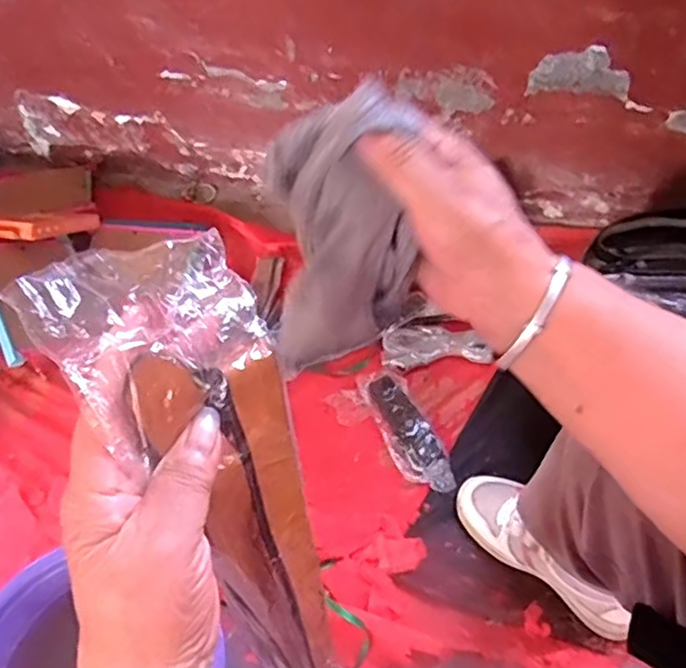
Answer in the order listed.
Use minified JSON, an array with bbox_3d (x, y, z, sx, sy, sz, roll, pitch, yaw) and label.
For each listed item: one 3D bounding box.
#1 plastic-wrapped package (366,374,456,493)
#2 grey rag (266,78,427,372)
[{"bbox_3d":[0.091,0.135,0.881,0.064,0.024,0.186,-20,56,-8],"label":"plastic-wrapped package"},{"bbox_3d":[0.001,-0.049,0.327,0.070,0.147,0.028,7,36,7],"label":"grey rag"}]

